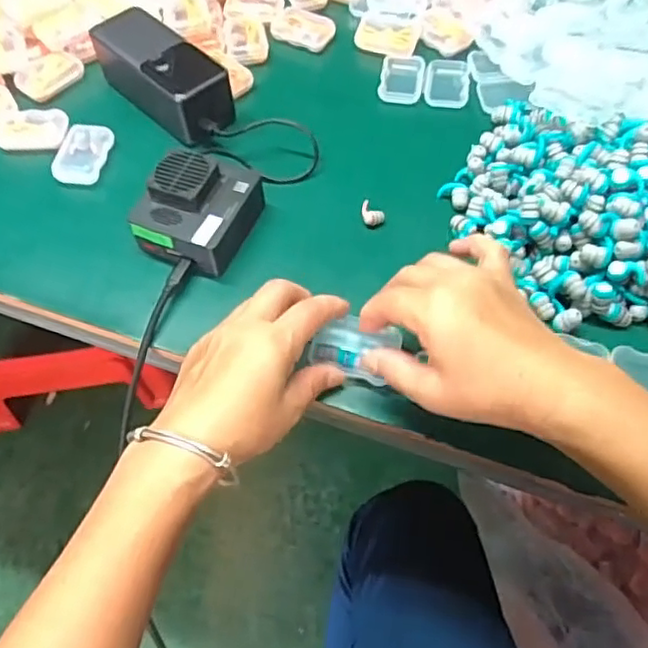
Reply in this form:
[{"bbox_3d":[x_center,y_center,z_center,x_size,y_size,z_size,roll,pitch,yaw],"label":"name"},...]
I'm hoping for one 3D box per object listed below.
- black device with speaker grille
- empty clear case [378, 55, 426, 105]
[{"bbox_3d":[-0.090,-0.086,0.459,0.067,0.047,0.079,21,61,13],"label":"black device with speaker grille"},{"bbox_3d":[0.069,-0.217,0.562,0.037,0.008,0.054,8,59,6],"label":"empty clear case"}]

